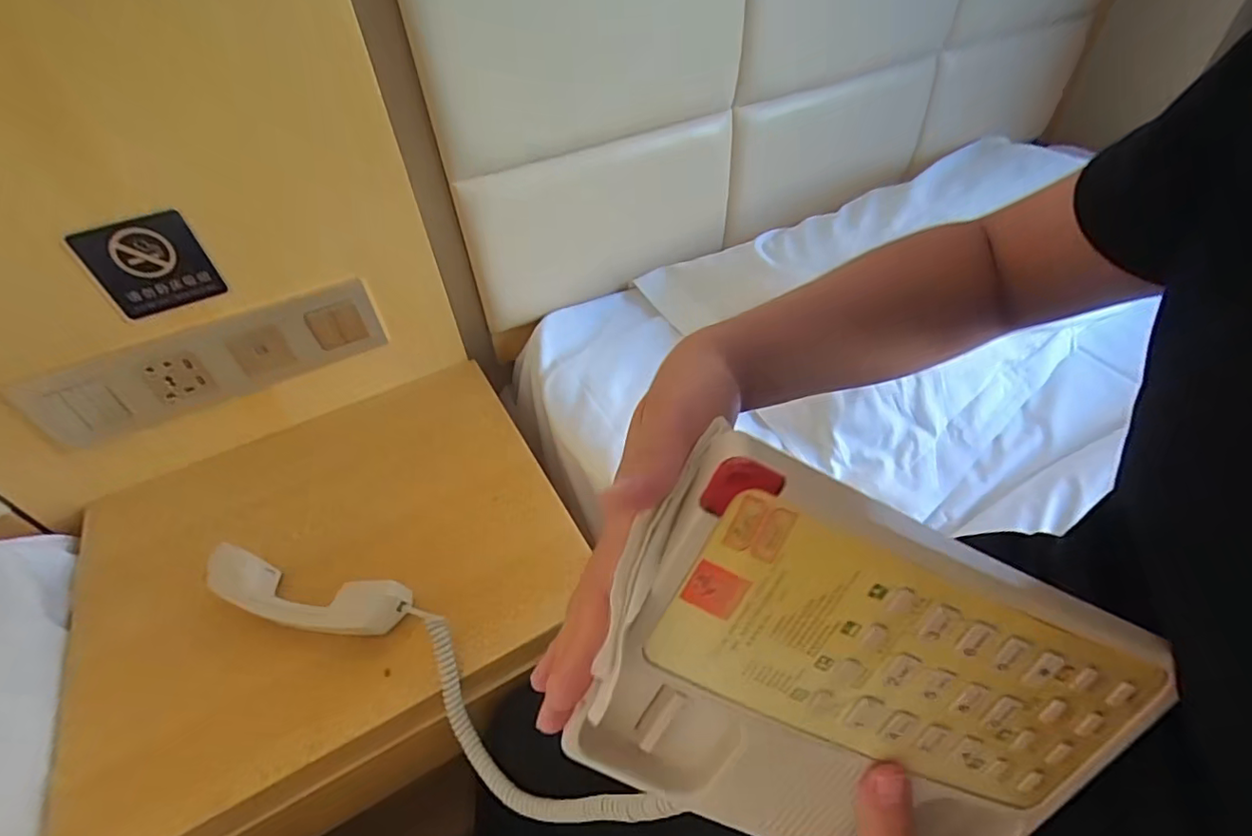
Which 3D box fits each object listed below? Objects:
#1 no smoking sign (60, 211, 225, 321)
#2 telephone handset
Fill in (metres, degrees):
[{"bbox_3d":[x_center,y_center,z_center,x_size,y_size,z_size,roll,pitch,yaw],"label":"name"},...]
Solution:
[{"bbox_3d":[-0.463,-0.149,0.559,0.095,0.097,0.008,-21,49,-16],"label":"no smoking sign"},{"bbox_3d":[-0.315,0.170,0.553,0.216,0.053,0.062,11,46,12],"label":"telephone handset"}]

